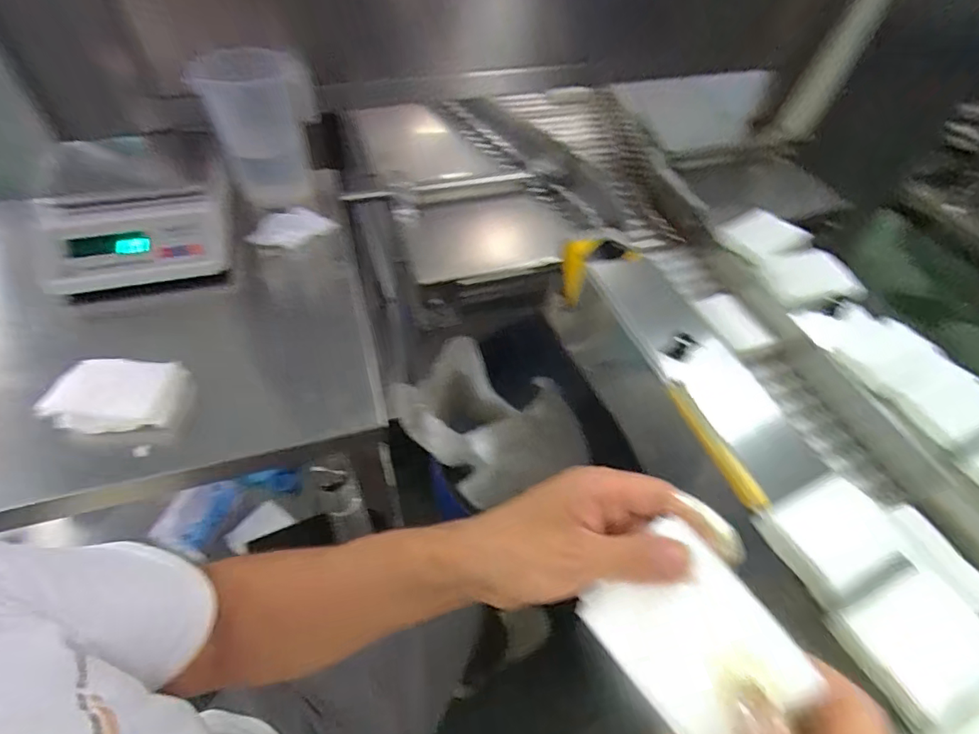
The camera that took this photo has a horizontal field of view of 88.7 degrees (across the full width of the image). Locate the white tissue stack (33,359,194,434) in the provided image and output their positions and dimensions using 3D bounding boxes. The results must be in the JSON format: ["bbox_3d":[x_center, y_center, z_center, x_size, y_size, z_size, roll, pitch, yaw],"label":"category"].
[{"bbox_3d":[-0.358,0.028,0.485,0.104,0.041,0.068,0,52,-4],"label":"white tissue stack"}]

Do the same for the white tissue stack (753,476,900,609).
[{"bbox_3d":[0.290,0.141,0.429,0.099,0.018,0.077,-24,57,-21],"label":"white tissue stack"}]

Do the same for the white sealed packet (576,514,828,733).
[{"bbox_3d":[0.106,0.143,0.265,0.079,0.010,0.093,-47,55,4],"label":"white sealed packet"}]

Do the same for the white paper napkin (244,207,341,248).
[{"bbox_3d":[-0.261,-0.182,0.663,0.112,0.019,0.069,-18,55,-17],"label":"white paper napkin"}]

